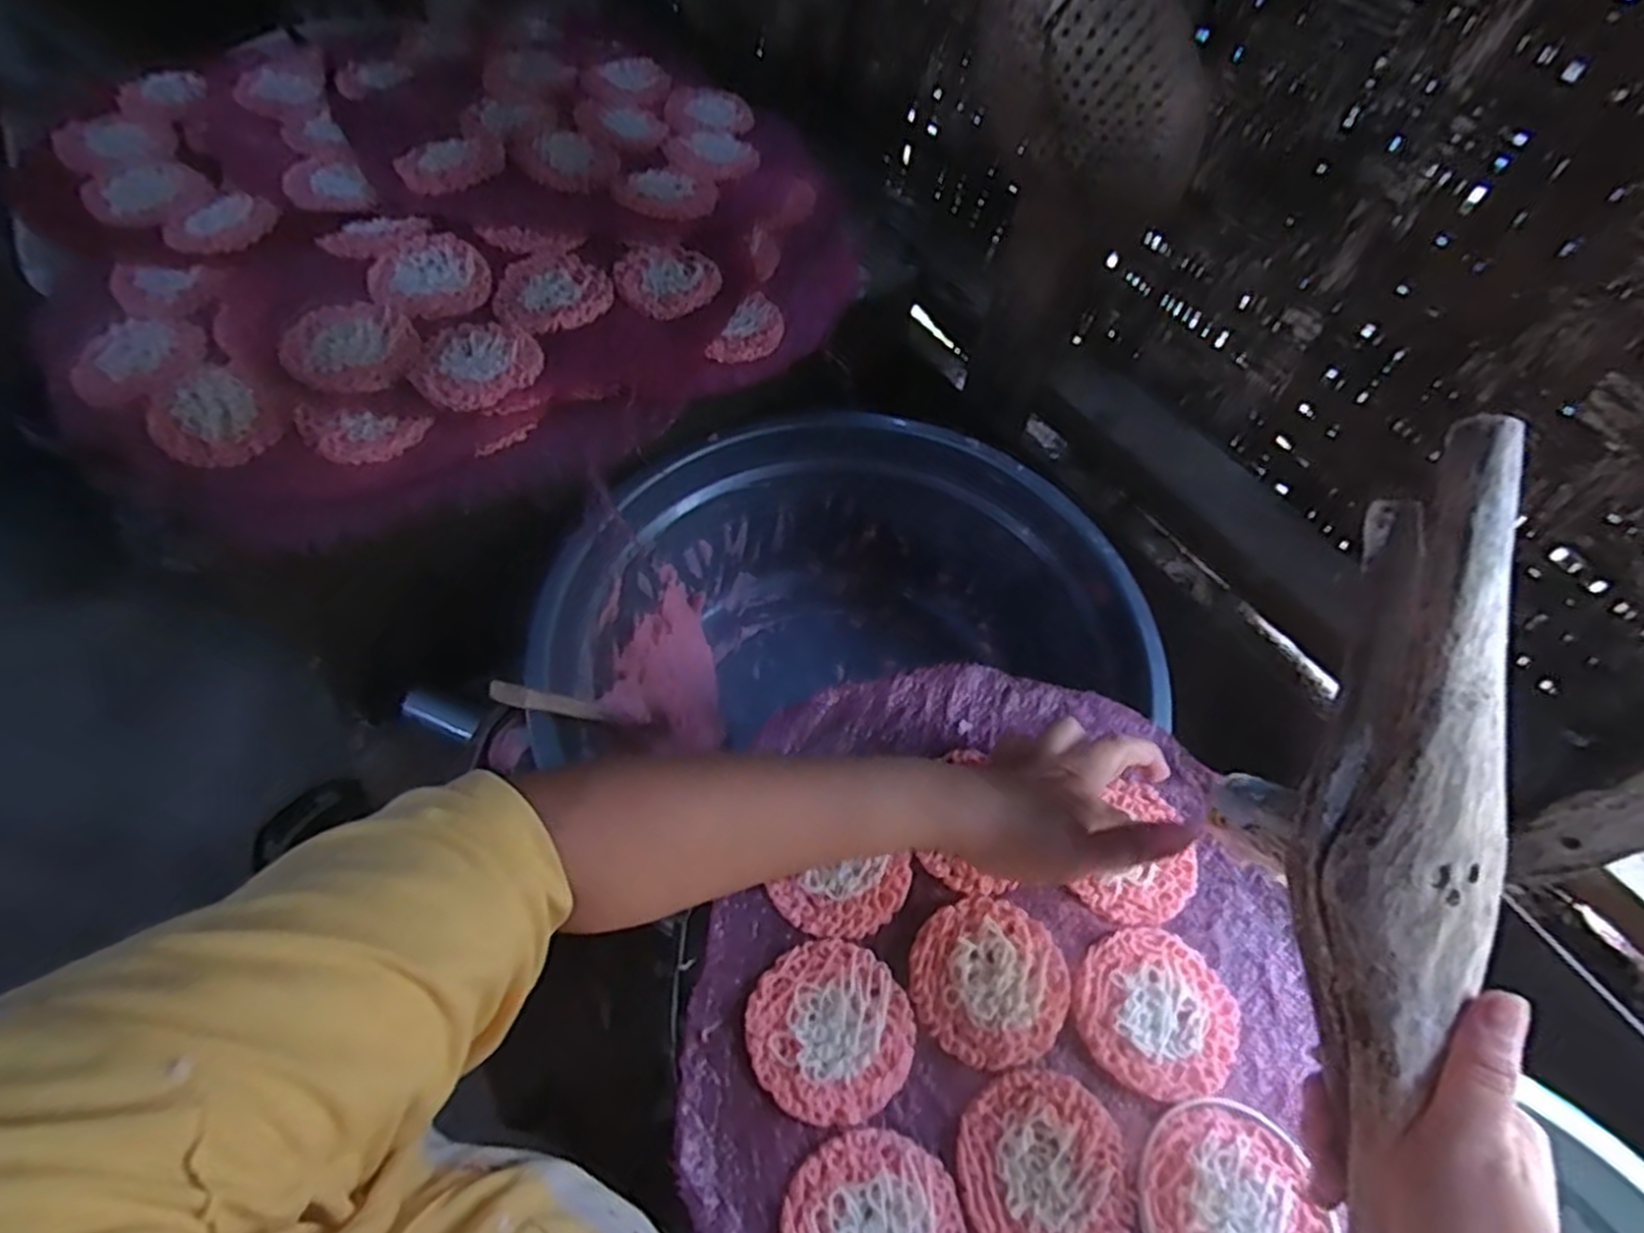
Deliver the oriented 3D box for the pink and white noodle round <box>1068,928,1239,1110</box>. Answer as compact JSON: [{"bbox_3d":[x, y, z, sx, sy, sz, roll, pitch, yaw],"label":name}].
[{"bbox_3d":[0.172,0.202,0.400,0.079,0.006,0.075,2,58,-3],"label":"pink and white noodle round"}]

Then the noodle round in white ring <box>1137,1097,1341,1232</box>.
[{"bbox_3d":[0.191,0.274,0.357,0.082,0.005,0.086,2,58,-3],"label":"noodle round in white ring"}]

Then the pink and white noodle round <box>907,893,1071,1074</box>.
[{"bbox_3d":[0.087,0.188,0.404,0.078,0.006,0.079,2,58,-3],"label":"pink and white noodle round"}]

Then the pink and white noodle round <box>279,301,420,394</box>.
[{"bbox_3d":[-0.307,-0.176,0.507,0.076,0.010,0.078,2,58,-3],"label":"pink and white noodle round"}]

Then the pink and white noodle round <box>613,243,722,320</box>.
[{"bbox_3d":[-0.114,-0.251,0.580,0.074,0.009,0.079,2,58,-3],"label":"pink and white noodle round"}]

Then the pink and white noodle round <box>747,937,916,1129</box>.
[{"bbox_3d":[0.005,0.202,0.383,0.078,0.004,0.077,2,58,-3],"label":"pink and white noodle round"}]

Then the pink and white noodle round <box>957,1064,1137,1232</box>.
[{"bbox_3d":[0.105,0.257,0.361,0.077,0.004,0.080,2,58,-3],"label":"pink and white noodle round"}]

